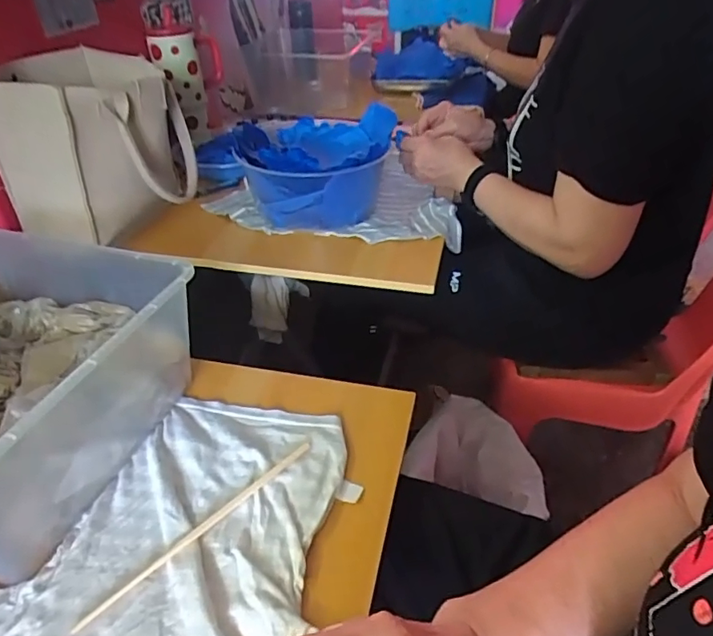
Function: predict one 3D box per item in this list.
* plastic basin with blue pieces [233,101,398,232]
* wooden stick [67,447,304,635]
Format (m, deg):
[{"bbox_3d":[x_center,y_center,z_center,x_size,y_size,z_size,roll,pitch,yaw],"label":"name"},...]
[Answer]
[{"bbox_3d":[-0.063,-0.218,0.777,0.207,0.122,0.231,9,39,12],"label":"plastic basin with blue pieces"},{"bbox_3d":[-0.127,0.174,0.442,0.223,0.008,0.012,-32,47,-33],"label":"wooden stick"}]

